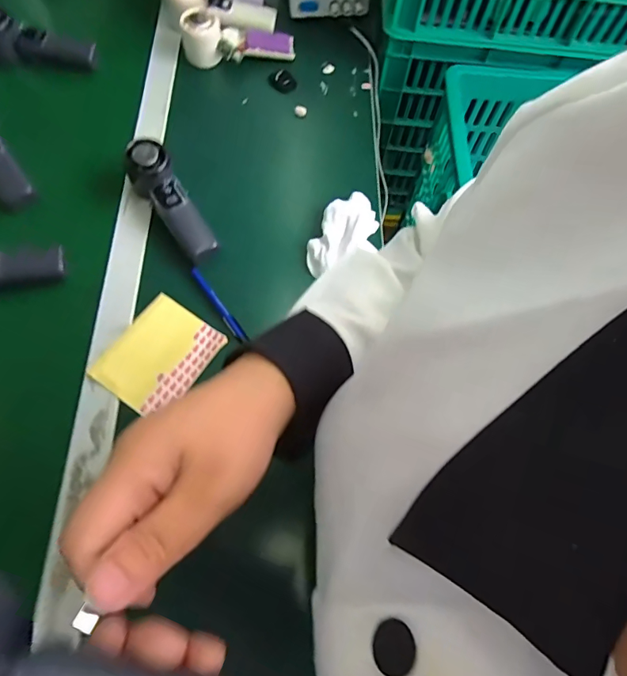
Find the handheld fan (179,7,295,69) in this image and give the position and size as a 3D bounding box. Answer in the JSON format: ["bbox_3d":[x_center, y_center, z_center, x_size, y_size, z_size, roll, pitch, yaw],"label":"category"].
[{"bbox_3d":[-0.110,-0.444,0.656,0.163,0.052,0.058,-1,68,-3],"label":"handheld fan"}]

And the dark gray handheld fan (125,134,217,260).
[{"bbox_3d":[-0.174,-0.165,0.543,0.049,0.037,0.161,-33,87,-15],"label":"dark gray handheld fan"}]

